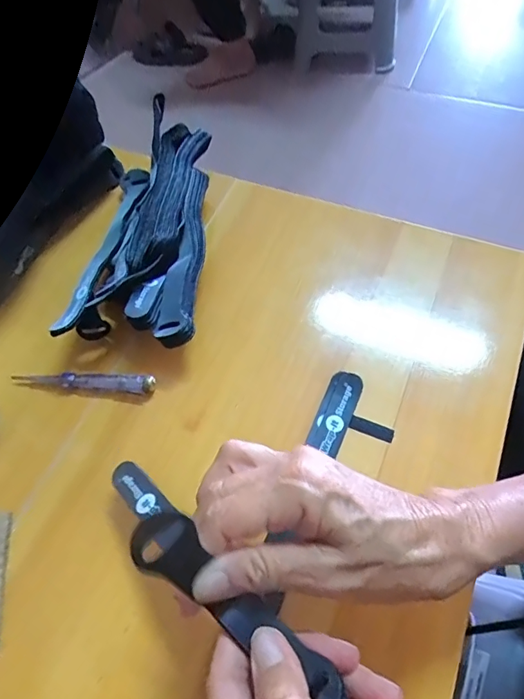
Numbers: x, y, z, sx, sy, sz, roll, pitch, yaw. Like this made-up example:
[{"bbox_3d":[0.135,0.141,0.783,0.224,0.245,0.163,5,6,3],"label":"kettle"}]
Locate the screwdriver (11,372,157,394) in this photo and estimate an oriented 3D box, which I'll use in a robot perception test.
[{"bbox_3d":[-0.145,0.025,0.371,0.120,0.010,0.013,5,62,6],"label":"screwdriver"}]

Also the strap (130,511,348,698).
[{"bbox_3d":[-0.011,0.112,0.200,0.110,0.033,0.028,39,69,2],"label":"strap"}]

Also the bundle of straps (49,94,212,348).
[{"bbox_3d":[-0.100,-0.123,0.427,0.102,0.049,0.275,1,62,4],"label":"bundle of straps"}]

